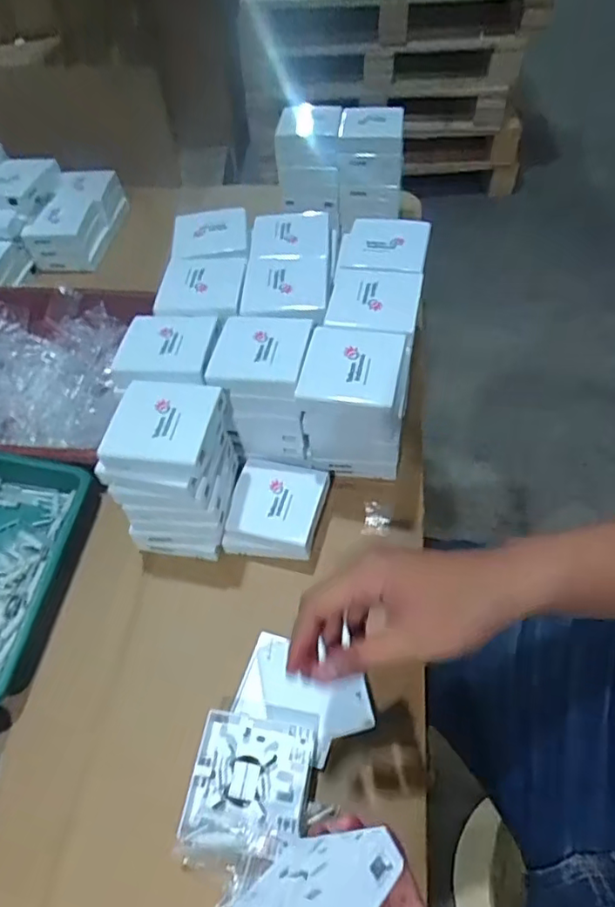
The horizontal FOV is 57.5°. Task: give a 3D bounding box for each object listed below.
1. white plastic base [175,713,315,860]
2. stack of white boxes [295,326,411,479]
[{"bbox_3d":[-0.044,0.246,0.421,0.087,0.029,0.085,7,54,9],"label":"white plastic base"},{"bbox_3d":[0.047,-0.043,0.542,0.091,0.132,0.082,9,54,11],"label":"stack of white boxes"}]

